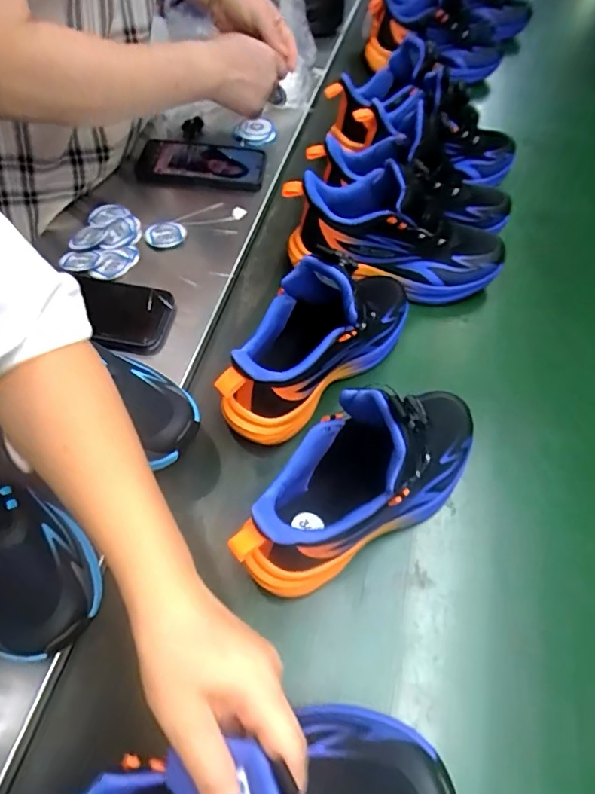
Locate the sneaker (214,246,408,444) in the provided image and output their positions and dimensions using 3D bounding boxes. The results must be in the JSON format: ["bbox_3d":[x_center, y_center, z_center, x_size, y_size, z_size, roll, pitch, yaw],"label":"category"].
[{"bbox_3d":[0.025,-0.067,0.465,0.076,0.142,0.242,40,64,20],"label":"sneaker"}]

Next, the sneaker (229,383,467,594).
[{"bbox_3d":[0.049,0.070,0.401,0.221,0.120,0.085,-28,63,-19],"label":"sneaker"}]

